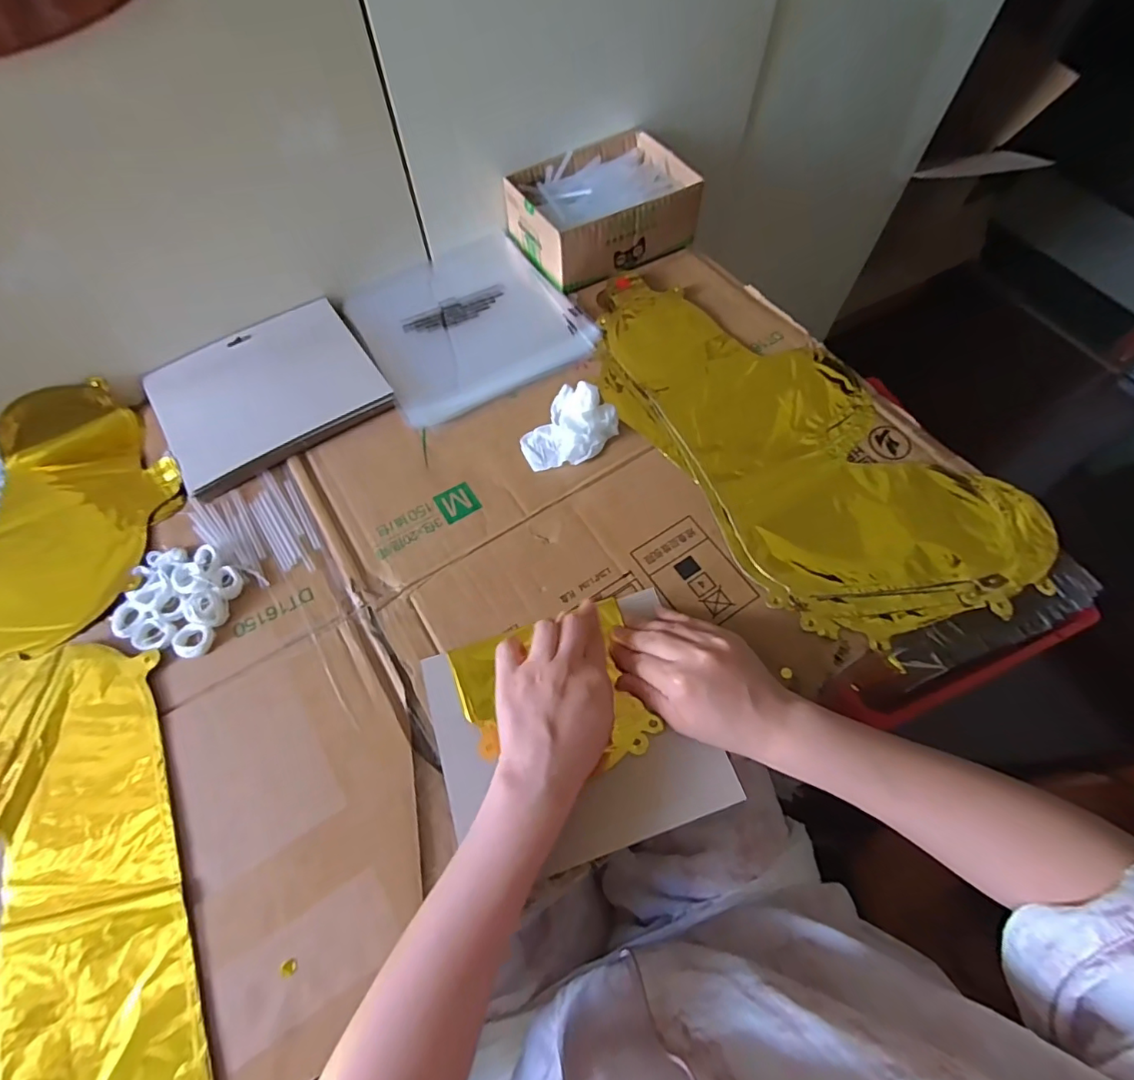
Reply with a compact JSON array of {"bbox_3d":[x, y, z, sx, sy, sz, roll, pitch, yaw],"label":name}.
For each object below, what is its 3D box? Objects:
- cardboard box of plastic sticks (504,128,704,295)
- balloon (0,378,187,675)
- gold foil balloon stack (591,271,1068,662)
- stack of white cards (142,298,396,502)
[{"bbox_3d":[0.040,-0.369,0.598,0.189,0.066,0.137,-28,66,-13],"label":"cardboard box of plastic sticks"},{"bbox_3d":[-0.495,0.054,0.421,0.199,0.033,0.402,31,70,18],"label":"balloon"},{"bbox_3d":[0.205,-0.107,0.499,0.234,0.017,0.440,-27,66,-13],"label":"gold foil balloon stack"},{"bbox_3d":[-0.288,-0.146,0.518,0.194,0.016,0.162,-30,67,-14],"label":"stack of white cards"}]

